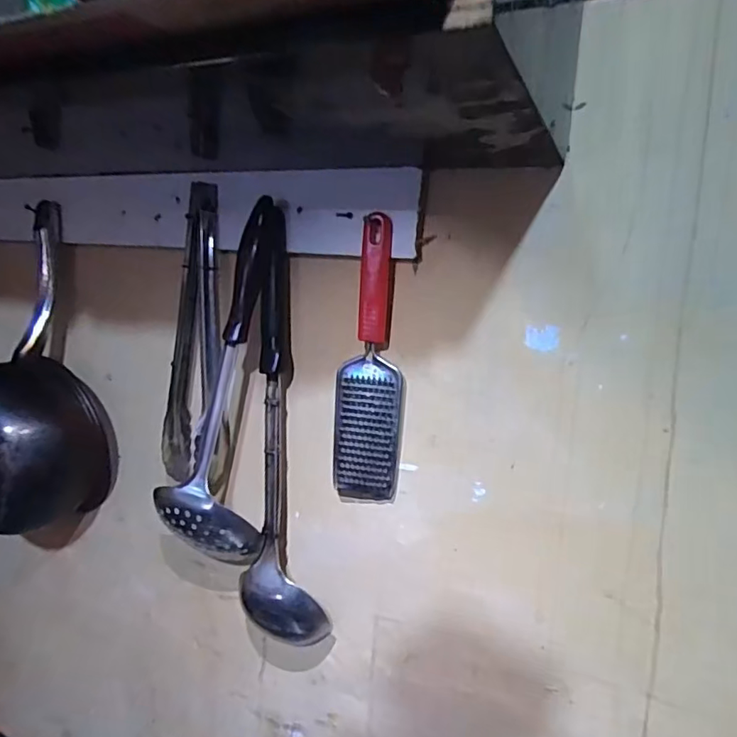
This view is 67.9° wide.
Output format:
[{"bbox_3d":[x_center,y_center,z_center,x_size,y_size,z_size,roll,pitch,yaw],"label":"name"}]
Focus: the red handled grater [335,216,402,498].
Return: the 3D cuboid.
[{"bbox_3d":[0.003,-0.005,0.449,0.052,0.224,0.014,5,10,12],"label":"red handled grater"}]

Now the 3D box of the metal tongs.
[{"bbox_3d":[-0.161,-0.027,0.517,0.061,0.275,0.026,7,10,19],"label":"metal tongs"}]

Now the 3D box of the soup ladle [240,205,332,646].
[{"bbox_3d":[-0.068,0.063,0.478,0.072,0.374,0.066,2,9,-7],"label":"soup ladle"}]

